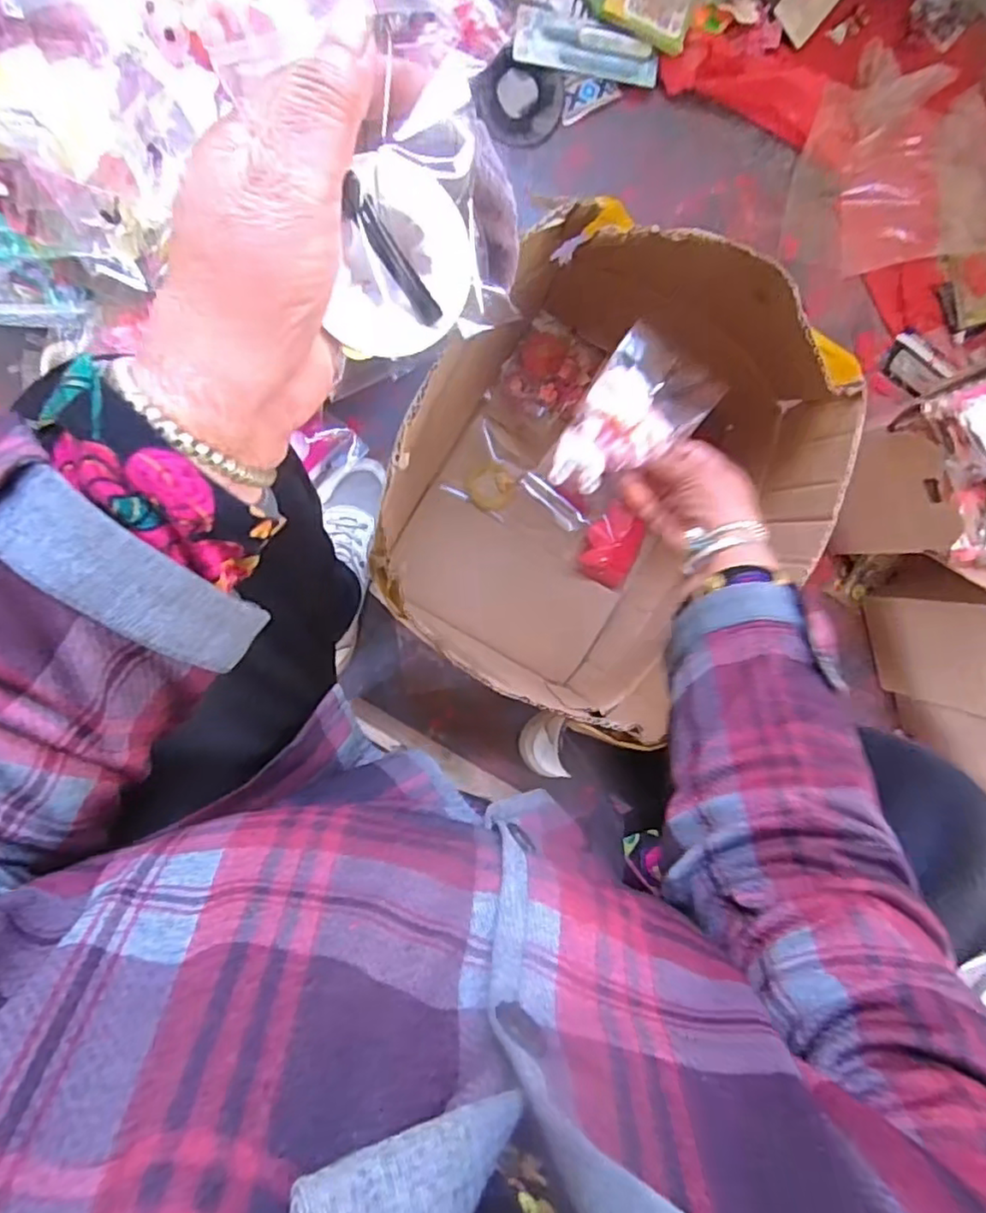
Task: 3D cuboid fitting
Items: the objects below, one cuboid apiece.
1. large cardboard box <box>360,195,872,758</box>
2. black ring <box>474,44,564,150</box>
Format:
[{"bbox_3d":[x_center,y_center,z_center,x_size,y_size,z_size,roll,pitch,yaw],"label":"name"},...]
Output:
[{"bbox_3d":[0.099,-0.114,0.624,0.300,0.265,0.399,34,91,-8],"label":"large cardboard box"},{"bbox_3d":[0.028,-0.556,0.708,0.095,0.015,0.090,-1,95,-6],"label":"black ring"}]

